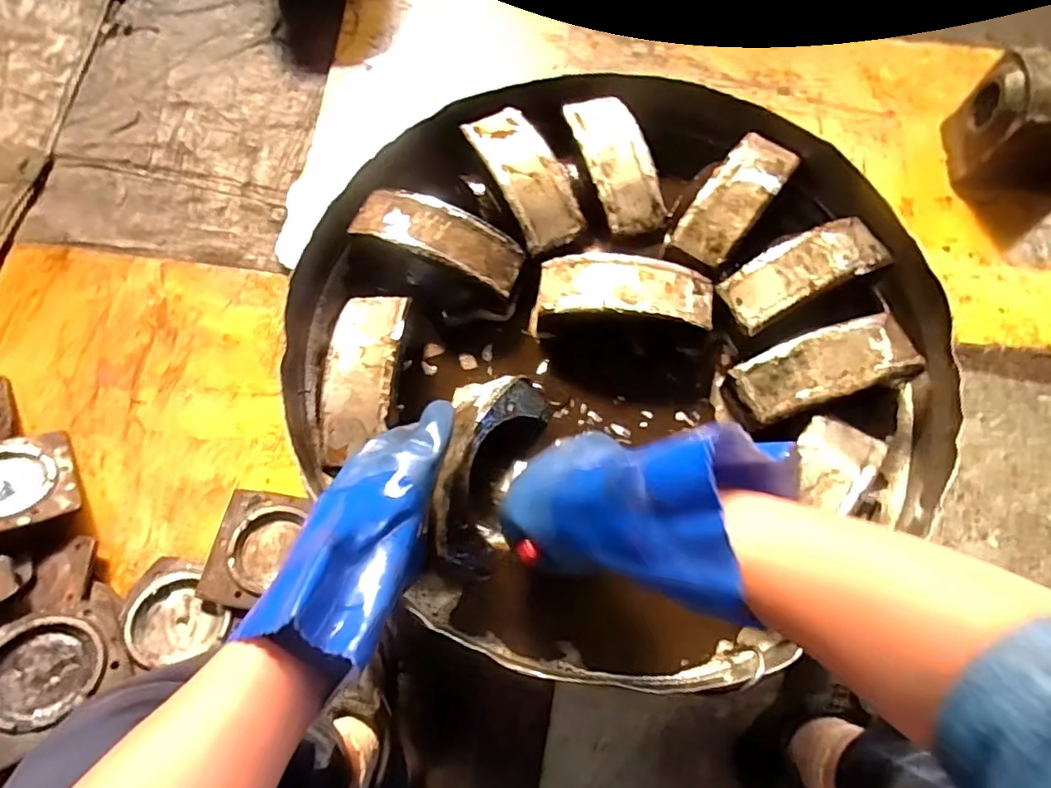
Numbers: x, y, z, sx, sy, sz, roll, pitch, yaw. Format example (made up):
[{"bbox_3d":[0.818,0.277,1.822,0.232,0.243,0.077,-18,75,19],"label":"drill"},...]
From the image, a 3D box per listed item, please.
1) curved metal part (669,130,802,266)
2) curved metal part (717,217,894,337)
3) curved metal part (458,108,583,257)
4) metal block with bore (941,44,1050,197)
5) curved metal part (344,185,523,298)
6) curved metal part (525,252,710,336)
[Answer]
[{"bbox_3d":[0.211,-0.198,0.589,0.063,0.029,0.152,36,74,11],"label":"curved metal part"},{"bbox_3d":[0.262,-0.119,0.555,0.157,0.029,0.062,-25,73,-10],"label":"curved metal part"},{"bbox_3d":[-0.001,-0.217,0.593,0.066,0.038,0.159,-26,73,-10],"label":"curved metal part"},{"bbox_3d":[0.912,-0.474,1.035,0.228,0.178,0.169,5,71,1],"label":"metal block with bore"},{"bbox_3d":[-0.083,-0.151,0.567,0.165,0.037,0.062,21,72,6],"label":"curved metal part"},{"bbox_3d":[0.093,-0.096,0.563,0.167,0.046,0.065,4,71,0],"label":"curved metal part"}]

